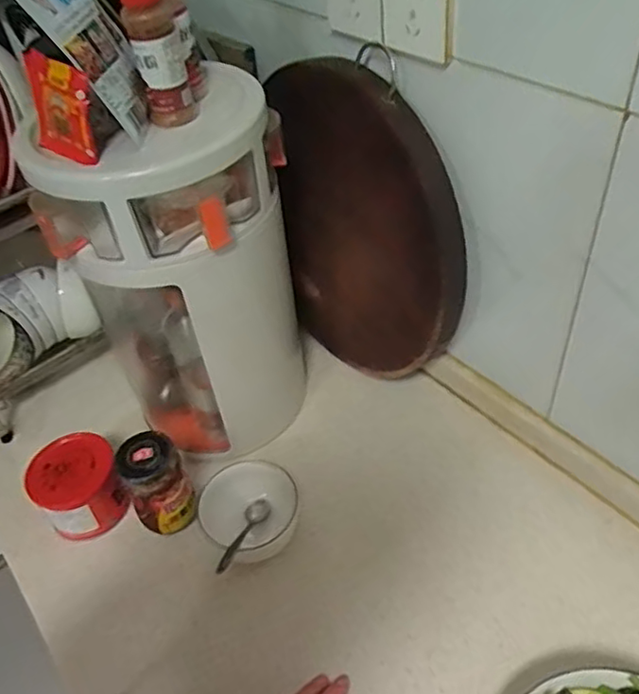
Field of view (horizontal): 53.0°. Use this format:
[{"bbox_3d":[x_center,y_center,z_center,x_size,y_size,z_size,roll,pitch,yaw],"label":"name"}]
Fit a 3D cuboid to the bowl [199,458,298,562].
[{"bbox_3d":[-0.071,0.183,0.708,0.100,0.077,0.095,-4,46,4],"label":"bowl"}]

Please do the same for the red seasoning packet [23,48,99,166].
[{"bbox_3d":[-0.206,-0.189,0.506,0.061,0.081,0.014,23,48,19],"label":"red seasoning packet"}]

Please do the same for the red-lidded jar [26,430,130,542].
[{"bbox_3d":[-0.264,0.157,0.712,0.085,0.079,0.087,-4,46,4],"label":"red-lidded jar"}]

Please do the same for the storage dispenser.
[{"bbox_3d":[-0.139,-0.076,0.706,0.226,0.384,0.195,-19,47,-11],"label":"storage dispenser"}]

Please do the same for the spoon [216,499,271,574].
[{"bbox_3d":[-0.081,0.196,0.670,0.024,0.025,0.111,6,14,13],"label":"spoon"}]

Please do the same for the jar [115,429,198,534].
[{"bbox_3d":[-0.175,0.144,0.690,0.061,0.106,0.060,-4,46,4],"label":"jar"}]

